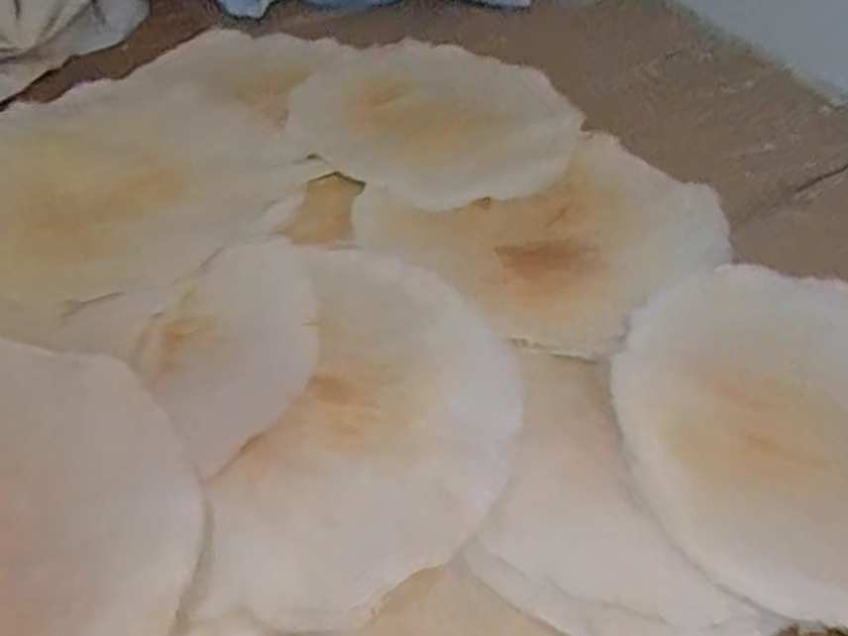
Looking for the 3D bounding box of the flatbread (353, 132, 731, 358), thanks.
[{"bbox_3d":[0.119,-0.090,0.682,0.290,0.020,0.267,1,50,-1],"label":"flatbread"}]

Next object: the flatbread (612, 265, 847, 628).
[{"bbox_3d":[0.310,0.085,0.531,0.320,0.032,0.282,17,52,13],"label":"flatbread"}]

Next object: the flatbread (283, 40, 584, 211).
[{"bbox_3d":[0.013,-0.227,0.808,0.294,0.012,0.294,1,50,-1],"label":"flatbread"}]

